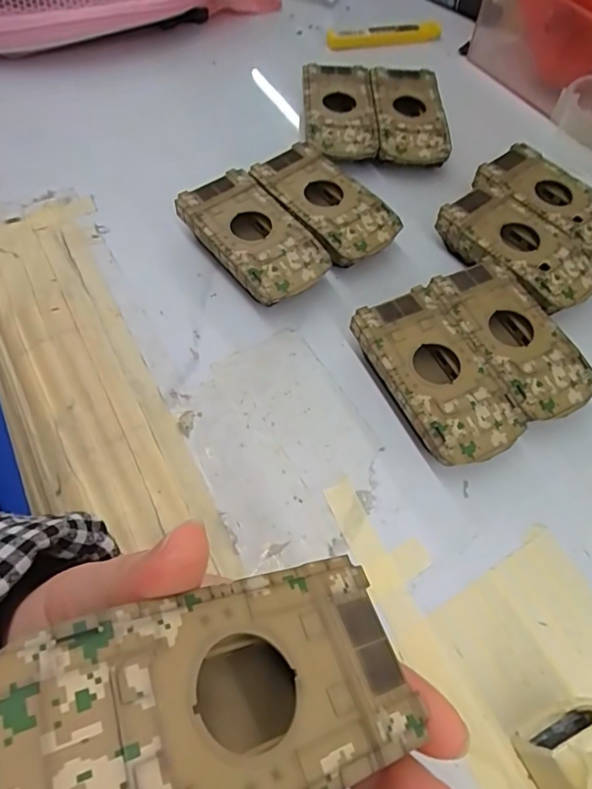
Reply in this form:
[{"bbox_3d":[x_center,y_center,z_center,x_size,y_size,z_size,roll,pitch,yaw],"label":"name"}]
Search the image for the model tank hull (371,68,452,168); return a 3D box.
[{"bbox_3d":[0.081,-0.200,0.373,0.050,0.026,0.089,0,61,-4],"label":"model tank hull"}]

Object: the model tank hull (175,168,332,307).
[{"bbox_3d":[-0.025,-0.090,0.308,0.051,0.027,0.094,-34,68,-20],"label":"model tank hull"}]

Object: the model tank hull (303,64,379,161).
[{"bbox_3d":[0.031,-0.201,0.371,0.049,0.024,0.092,0,61,-4],"label":"model tank hull"}]

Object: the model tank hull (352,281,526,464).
[{"bbox_3d":[0.071,-0.007,0.268,0.049,0.027,0.095,-23,65,-16],"label":"model tank hull"}]

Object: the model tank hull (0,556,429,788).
[{"bbox_3d":[-0.017,0.072,0.118,0.095,0.017,0.049,0,50,-35],"label":"model tank hull"}]

